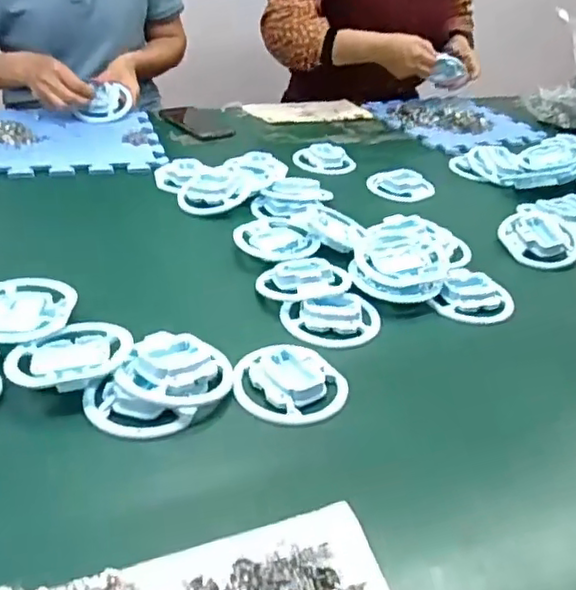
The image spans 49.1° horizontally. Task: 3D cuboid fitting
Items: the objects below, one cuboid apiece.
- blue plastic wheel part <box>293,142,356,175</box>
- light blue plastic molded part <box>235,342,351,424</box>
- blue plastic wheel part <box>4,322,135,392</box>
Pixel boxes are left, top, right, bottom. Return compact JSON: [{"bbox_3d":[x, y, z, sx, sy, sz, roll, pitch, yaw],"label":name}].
[{"bbox_3d":[0.061,-0.228,1.050,0.100,0.021,0.085,8,34,3],"label":"blue plastic wheel part"},{"bbox_3d":[0.004,0.078,0.565,0.097,0.019,0.085,-3,35,-13],"label":"light blue plastic molded part"},{"bbox_3d":[-0.191,0.053,0.556,0.102,0.026,0.082,-8,36,-19],"label":"blue plastic wheel part"}]

